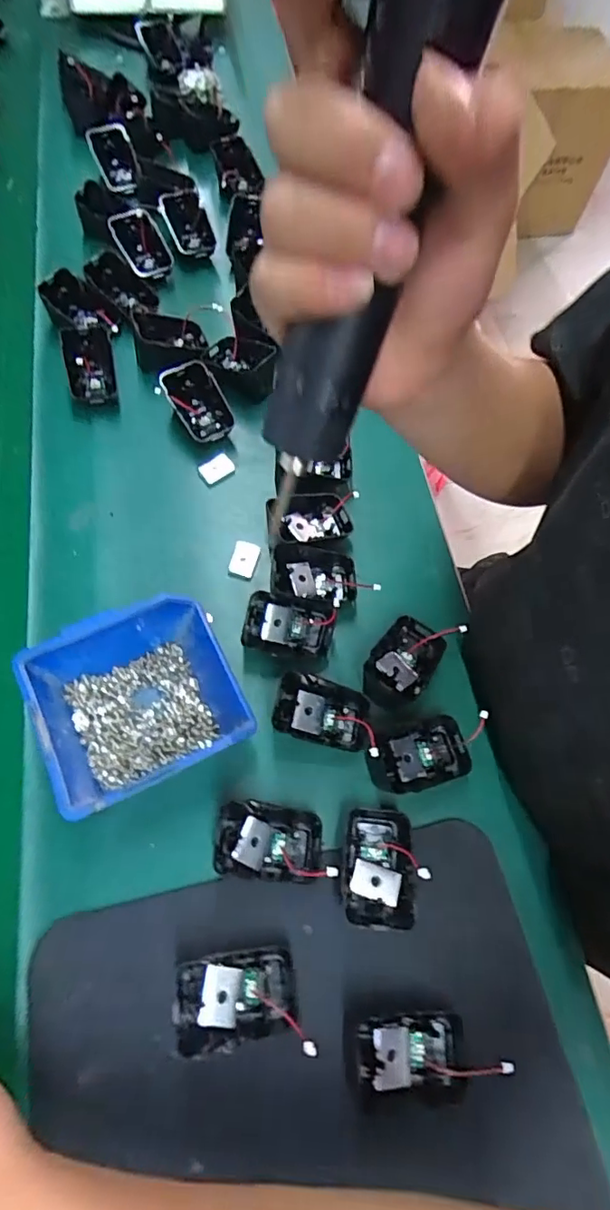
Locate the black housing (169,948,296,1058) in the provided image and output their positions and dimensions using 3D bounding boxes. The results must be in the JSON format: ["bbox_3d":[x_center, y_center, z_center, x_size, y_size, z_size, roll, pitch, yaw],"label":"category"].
[{"bbox_3d":[-0.041,0.226,0.309,0.069,0.029,0.042,-2,66,-6],"label":"black housing"}]

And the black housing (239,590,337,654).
[{"bbox_3d":[-0.014,0.015,0.412,0.068,0.034,0.038,13,65,1],"label":"black housing"}]

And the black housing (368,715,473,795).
[{"bbox_3d":[0.079,0.107,0.379,0.067,0.028,0.042,-15,68,-11],"label":"black housing"}]

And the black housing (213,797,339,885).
[{"bbox_3d":[-0.020,0.155,0.354,0.076,0.034,0.045,7,65,-2],"label":"black housing"}]

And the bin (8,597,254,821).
[{"bbox_3d":[-0.110,0.067,0.369,0.124,0.069,0.116,-24,70,-15],"label":"bin"}]

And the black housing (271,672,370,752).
[{"bbox_3d":[0.013,0.078,0.387,0.068,0.033,0.043,12,65,1],"label":"black housing"}]

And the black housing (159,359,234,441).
[{"bbox_3d":[-0.095,-0.181,0.482,0.044,0.027,0.069,-31,101,-3],"label":"black housing"}]

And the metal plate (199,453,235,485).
[{"bbox_3d":[-0.079,-0.122,0.479,0.029,0.004,0.024,-32,78,-3],"label":"metal plate"}]

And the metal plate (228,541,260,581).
[{"bbox_3d":[-0.052,-0.037,0.447,0.023,0.008,0.031,18,66,3],"label":"metal plate"}]

